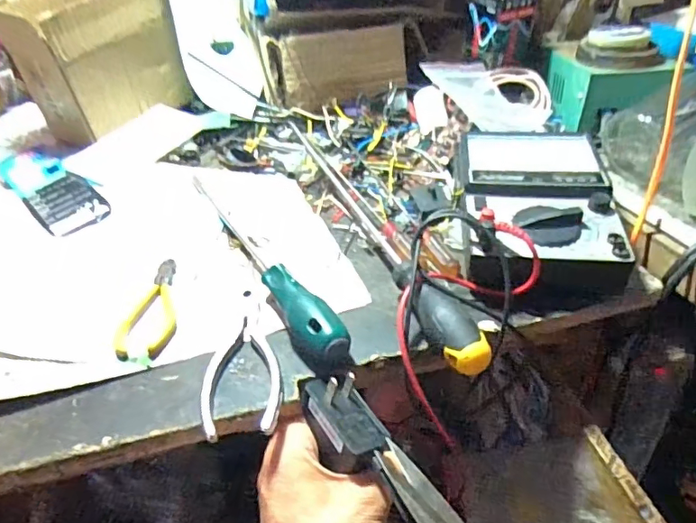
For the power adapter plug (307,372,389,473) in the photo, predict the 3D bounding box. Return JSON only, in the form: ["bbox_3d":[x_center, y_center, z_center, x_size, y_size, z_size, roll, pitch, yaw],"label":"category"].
[{"bbox_3d":[-0.003,0.092,0.306,0.032,0.032,0.057,-22,41,-24],"label":"power adapter plug"}]

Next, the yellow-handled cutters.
[{"bbox_3d":[-0.143,0.032,0.380,0.039,0.008,0.104,-7,37,-7],"label":"yellow-handled cutters"}]

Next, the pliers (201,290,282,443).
[{"bbox_3d":[-0.068,0.061,0.334,0.046,0.010,0.115,-8,37,-8],"label":"pliers"}]

